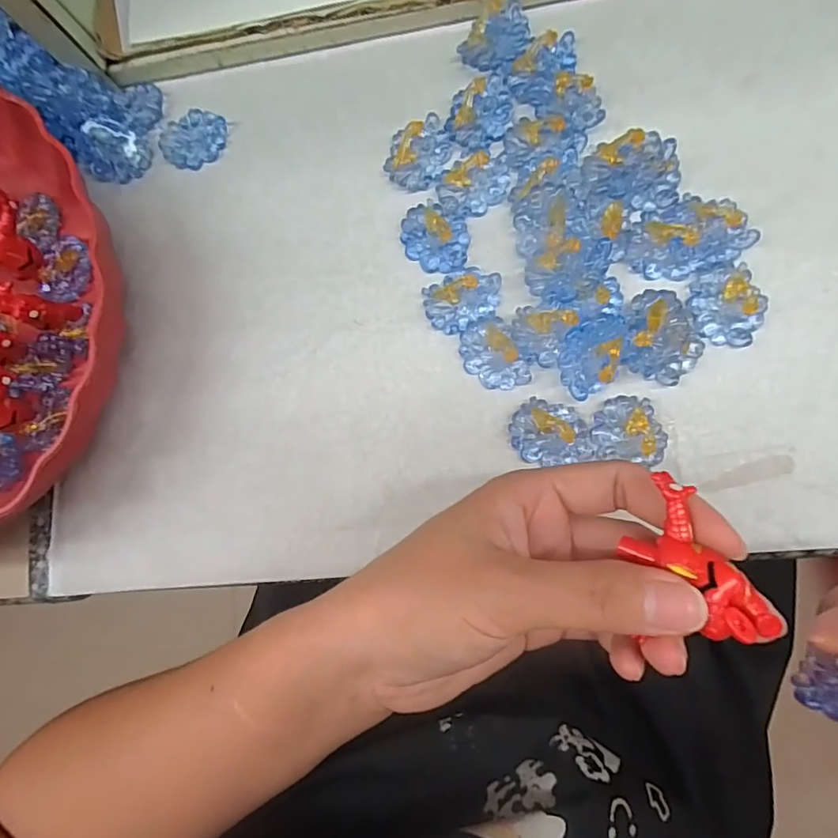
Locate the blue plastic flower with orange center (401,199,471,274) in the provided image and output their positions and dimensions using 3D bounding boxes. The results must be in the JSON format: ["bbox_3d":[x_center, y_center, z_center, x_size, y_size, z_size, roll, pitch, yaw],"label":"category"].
[{"bbox_3d":[0.008,-0.090,0.249,0.036,0.007,0.030,30,90,10],"label":"blue plastic flower with orange center"}]

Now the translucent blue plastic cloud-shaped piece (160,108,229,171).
[{"bbox_3d":[-0.121,-0.152,0.273,0.036,0.006,0.027,-30,82,5],"label":"translucent blue plastic cloud-shaped piece"}]

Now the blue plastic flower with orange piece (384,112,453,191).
[{"bbox_3d":[0.000,-0.132,0.250,0.035,0.012,0.027,-36,81,4],"label":"blue plastic flower with orange piece"}]

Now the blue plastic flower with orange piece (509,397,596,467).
[{"bbox_3d":[0.062,0.007,0.233,0.038,0.007,0.028,11,87,9],"label":"blue plastic flower with orange piece"}]

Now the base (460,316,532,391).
[{"bbox_3d":[0.034,-0.030,0.237,0.025,0.014,0.035,-26,82,6],"label":"base"}]

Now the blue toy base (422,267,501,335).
[{"bbox_3d":[0.022,-0.059,0.245,0.037,0.006,0.026,-19,83,6],"label":"blue toy base"}]

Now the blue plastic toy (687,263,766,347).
[{"bbox_3d":[0.139,-0.051,0.226,0.031,0.007,0.036,-21,82,6],"label":"blue plastic toy"}]

